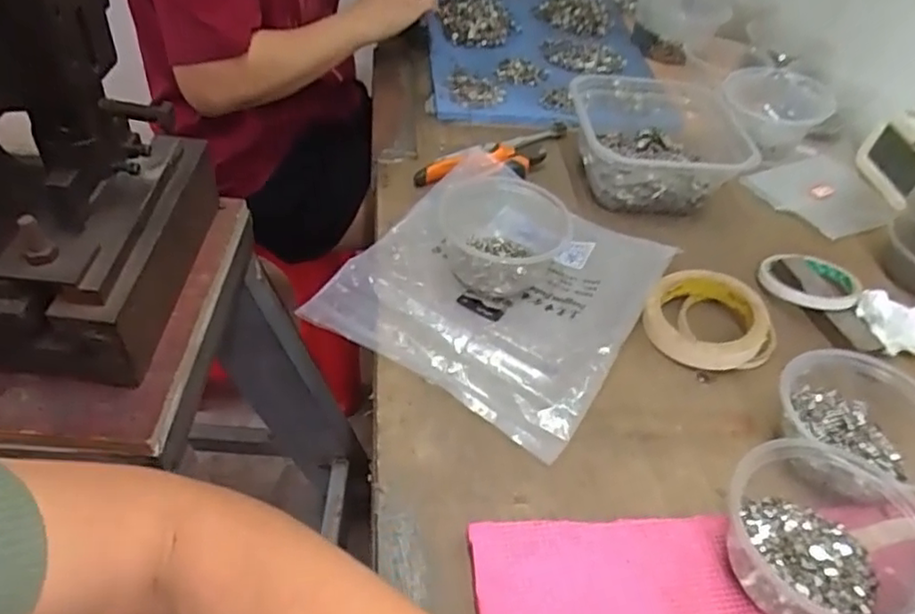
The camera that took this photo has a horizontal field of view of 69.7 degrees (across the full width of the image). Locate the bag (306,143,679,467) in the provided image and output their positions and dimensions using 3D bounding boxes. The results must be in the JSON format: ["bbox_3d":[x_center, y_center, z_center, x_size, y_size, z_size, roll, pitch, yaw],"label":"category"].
[{"bbox_3d":[0.040,-0.030,0.575,0.235,0.029,0.269,28,48,18],"label":"bag"}]

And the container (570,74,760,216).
[{"bbox_3d":[0.210,-0.191,0.722,0.172,0.066,0.198,4,44,-3],"label":"container"}]

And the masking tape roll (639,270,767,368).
[{"bbox_3d":[0.214,0.010,0.564,0.096,0.032,0.097,5,46,-5],"label":"masking tape roll"}]

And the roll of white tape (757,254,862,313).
[{"bbox_3d":[0.332,-0.025,0.617,0.088,0.022,0.084,5,46,-5],"label":"roll of white tape"}]

